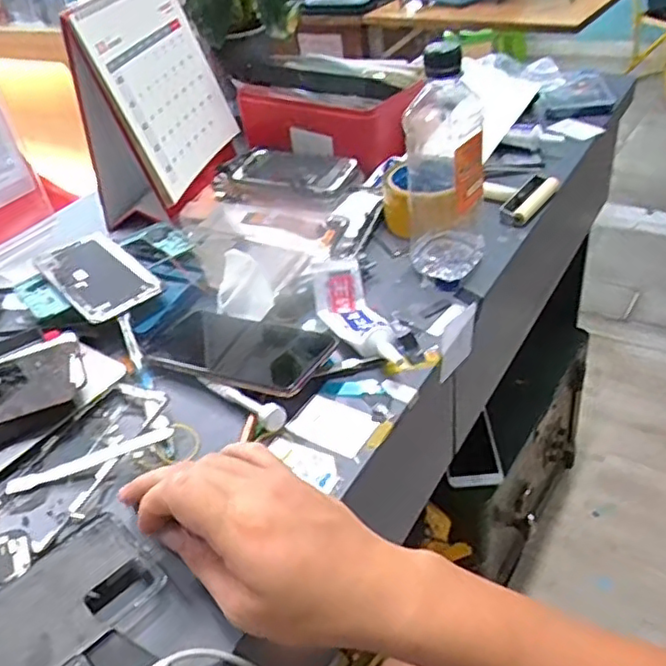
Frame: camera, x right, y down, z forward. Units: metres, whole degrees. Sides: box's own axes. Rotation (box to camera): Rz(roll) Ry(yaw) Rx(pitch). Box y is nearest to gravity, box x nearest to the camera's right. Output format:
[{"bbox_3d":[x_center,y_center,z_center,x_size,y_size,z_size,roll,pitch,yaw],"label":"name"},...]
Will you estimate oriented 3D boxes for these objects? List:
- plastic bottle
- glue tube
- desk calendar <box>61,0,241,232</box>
[{"bbox_3d":[0.096,-0.145,0.557,0.067,0.189,0.063,-1,39,10],"label":"plastic bottle"},{"bbox_3d":[0.020,-0.013,0.529,0.046,0.039,0.120,-18,38,-12],"label":"glue tube"},{"bbox_3d":[-0.207,-0.272,0.731,0.108,0.201,0.208,-1,39,10],"label":"desk calendar"}]

